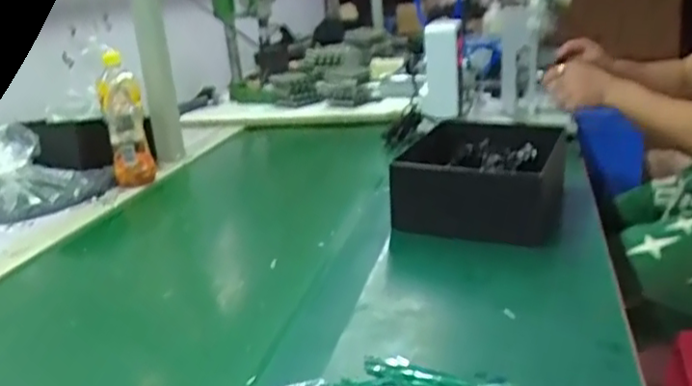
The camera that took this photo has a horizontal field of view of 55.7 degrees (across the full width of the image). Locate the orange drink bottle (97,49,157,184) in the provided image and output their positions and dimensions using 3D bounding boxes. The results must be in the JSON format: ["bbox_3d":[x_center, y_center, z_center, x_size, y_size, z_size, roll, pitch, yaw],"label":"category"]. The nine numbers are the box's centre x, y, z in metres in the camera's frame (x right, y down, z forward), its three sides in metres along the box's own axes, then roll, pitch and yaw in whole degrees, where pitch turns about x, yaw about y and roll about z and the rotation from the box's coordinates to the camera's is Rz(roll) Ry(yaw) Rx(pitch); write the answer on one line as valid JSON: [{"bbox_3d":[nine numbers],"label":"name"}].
[{"bbox_3d":[-0.370,-0.120,1.098,0.068,0.211,0.069,-11,19,-14],"label":"orange drink bottle"}]

